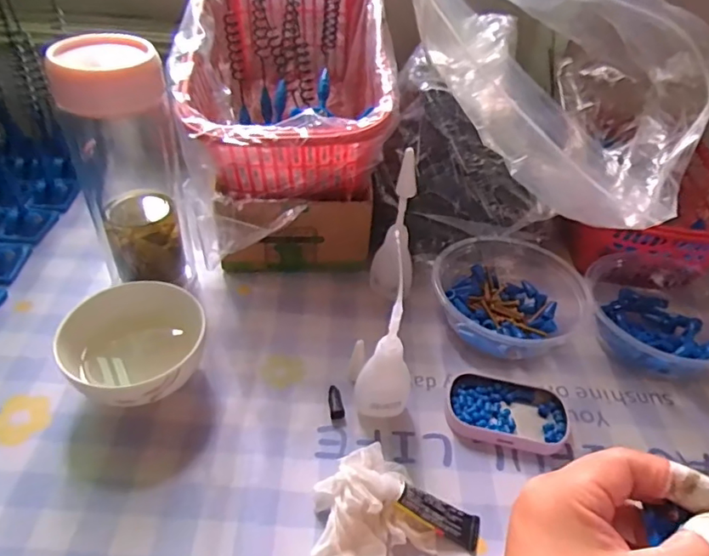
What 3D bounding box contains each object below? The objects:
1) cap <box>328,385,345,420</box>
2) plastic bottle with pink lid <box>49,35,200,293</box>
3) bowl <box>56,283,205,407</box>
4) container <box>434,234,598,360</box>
[{"bbox_3d":[-0.012,0.084,0.353,0.009,0.007,0.023,-3,44,-8],"label":"cap"},{"bbox_3d":[-0.157,-0.070,0.377,0.063,0.180,0.054,-14,47,-19],"label":"plastic bottle with pink lid"},{"bbox_3d":[-0.137,0.046,0.337,0.079,0.053,0.078,3,44,-3],"label":"bowl"},{"bbox_3d":[0.116,0.013,0.418,0.106,0.043,0.107,3,44,-3],"label":"container"}]

